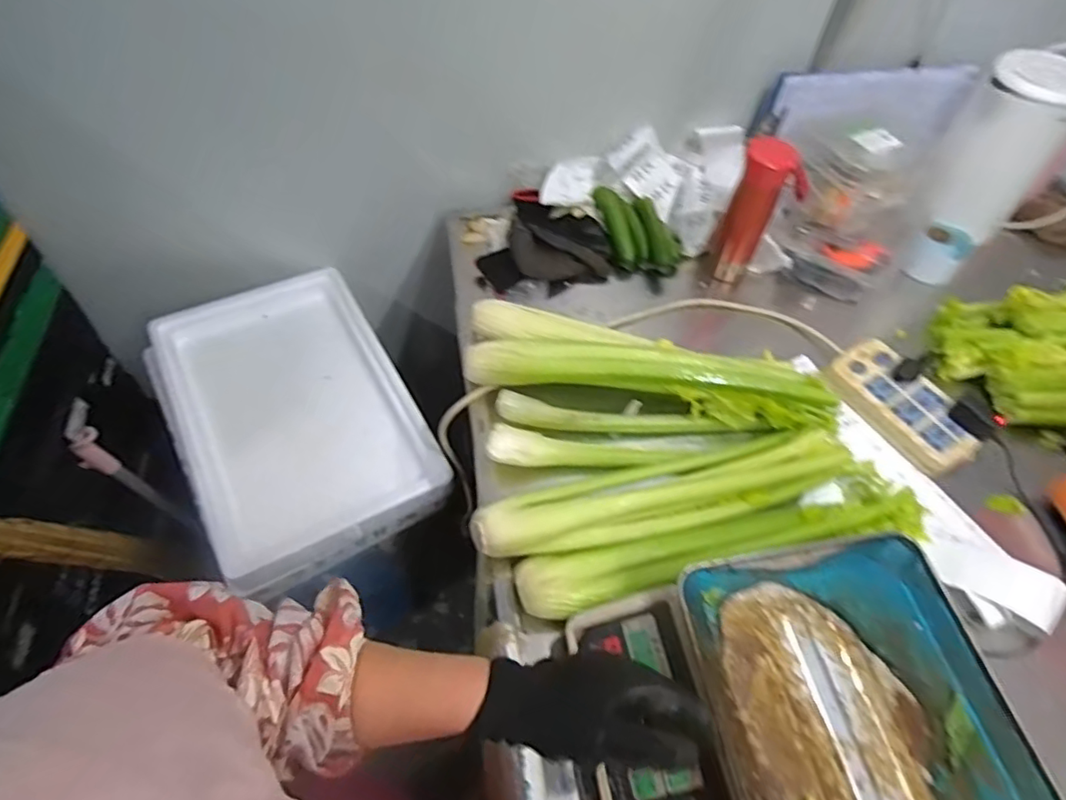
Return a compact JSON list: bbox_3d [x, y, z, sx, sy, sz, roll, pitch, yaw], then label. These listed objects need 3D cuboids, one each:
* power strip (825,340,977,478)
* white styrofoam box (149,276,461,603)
[{"bbox_3d":[0.471,0.007,0.774,0.103,0.035,0.183,-32,63,-23],"label":"power strip"},{"bbox_3d":[-0.355,0.023,0.903,0.316,0.081,0.462,-25,60,-20],"label":"white styrofoam box"}]

